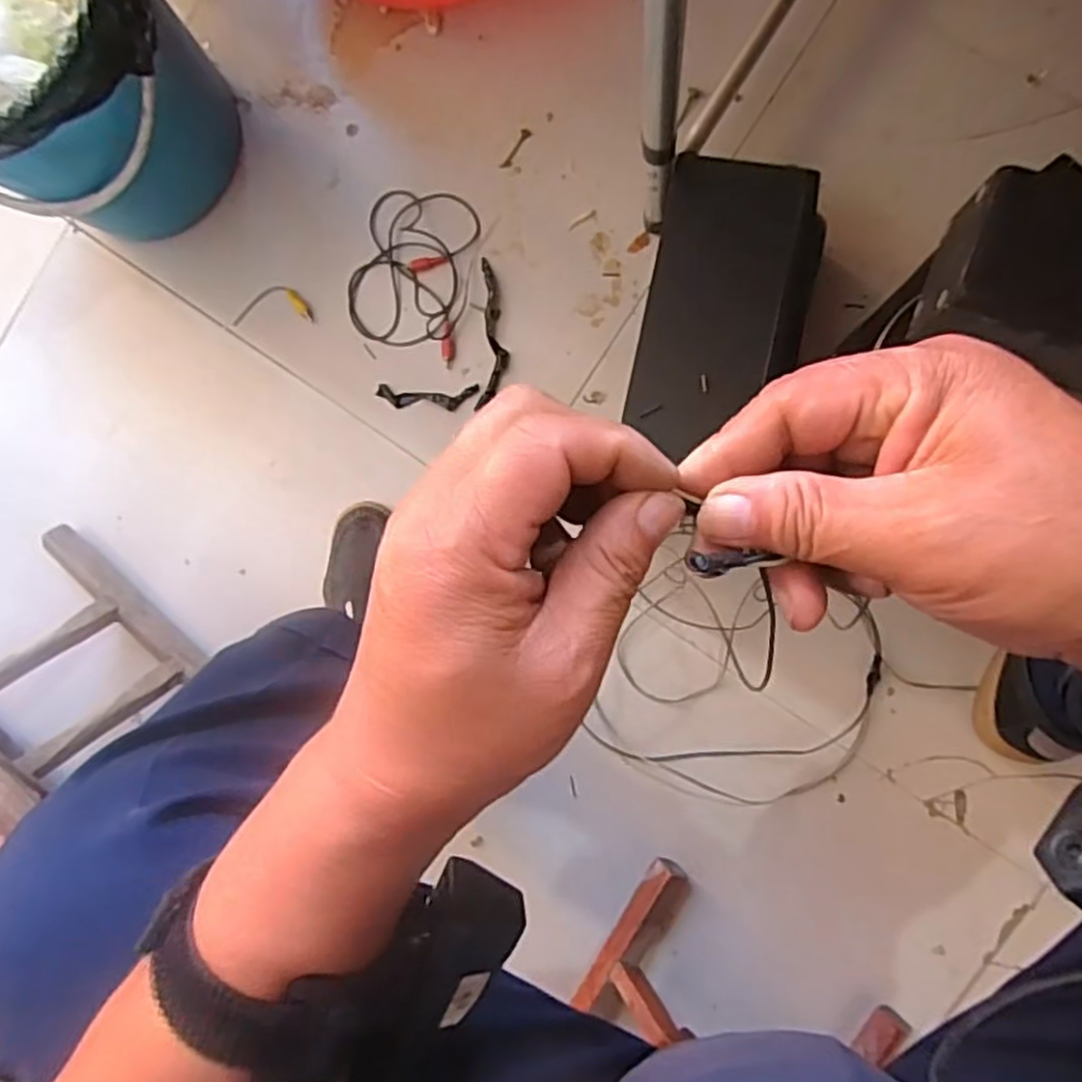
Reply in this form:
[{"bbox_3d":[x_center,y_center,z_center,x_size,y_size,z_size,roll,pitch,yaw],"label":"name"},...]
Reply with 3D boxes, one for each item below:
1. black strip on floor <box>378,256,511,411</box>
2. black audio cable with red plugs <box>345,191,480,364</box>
[{"bbox_3d":[-0.079,-0.187,0.760,0.099,0.011,0.171,44,97,7],"label":"black strip on floor"},{"bbox_3d":[-0.136,-0.276,0.762,0.124,0.027,0.164,12,93,10],"label":"black audio cable with red plugs"}]

